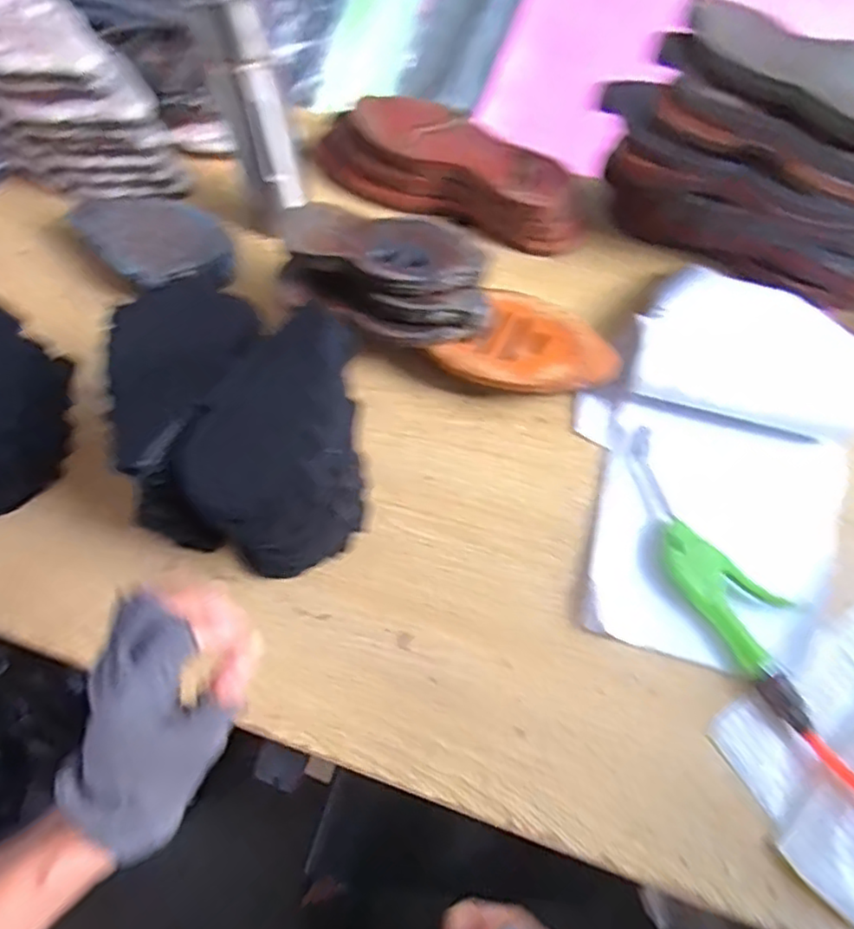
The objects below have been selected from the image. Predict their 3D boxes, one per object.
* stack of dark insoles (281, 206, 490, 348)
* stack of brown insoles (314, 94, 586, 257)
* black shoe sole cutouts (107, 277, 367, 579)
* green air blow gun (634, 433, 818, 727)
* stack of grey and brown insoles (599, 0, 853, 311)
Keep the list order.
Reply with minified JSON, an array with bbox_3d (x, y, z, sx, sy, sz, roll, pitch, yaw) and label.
[{"bbox_3d":[-0.040,-0.171,0.602,0.198,0.068,0.098,6,64,4],"label":"stack of dark insoles"},{"bbox_3d":[0.025,-0.322,0.734,0.312,0.071,0.110,32,70,16],"label":"stack of brown insoles"},{"bbox_3d":[-0.139,-0.018,0.524,0.169,0.174,0.180,0,64,1],"label":"black shoe sole cutouts"},{"bbox_3d":[0.236,0.084,0.546,0.070,0.020,0.257,-29,67,-11],"label":"green air blow gun"},{"bbox_3d":[0.327,-0.272,0.621,0.315,0.205,0.092,31,70,15],"label":"stack of grey and brown insoles"}]

